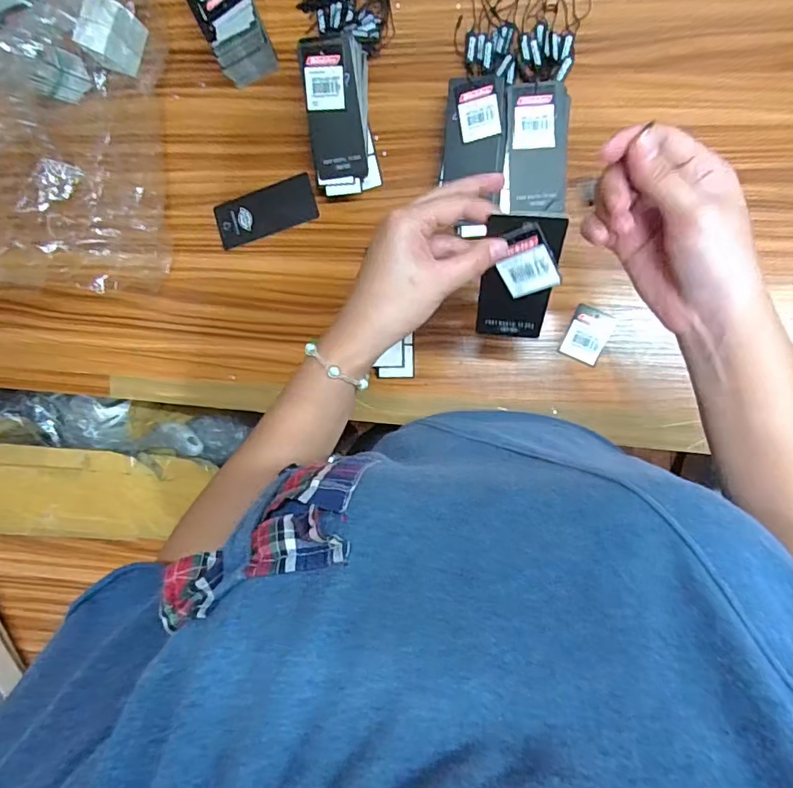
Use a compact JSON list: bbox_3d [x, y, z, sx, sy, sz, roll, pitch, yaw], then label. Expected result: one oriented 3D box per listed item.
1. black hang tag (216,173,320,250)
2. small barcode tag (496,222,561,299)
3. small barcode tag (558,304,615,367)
[{"bbox_3d":[-0.135,-0.189,0.515,0.107,0.005,0.049,-15,89,11],"label":"black hang tag"},{"bbox_3d":[0.086,-0.087,0.332,0.036,0.053,0.004,-13,46,29],"label":"small barcode tag"},{"bbox_3d":[0.180,-0.056,0.470,0.037,0.004,0.051,24,95,9],"label":"small barcode tag"}]

